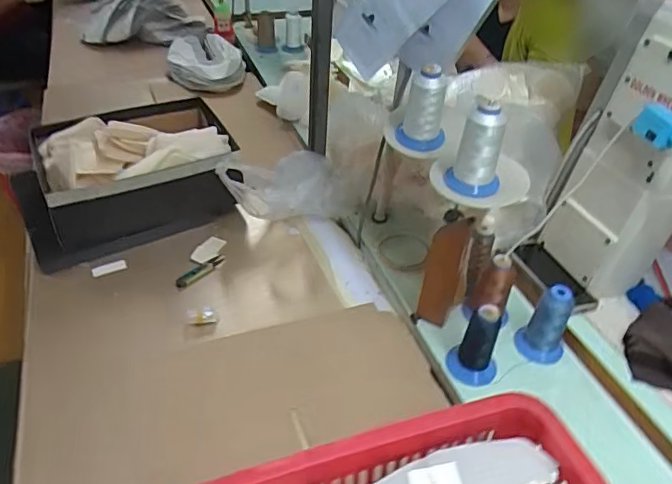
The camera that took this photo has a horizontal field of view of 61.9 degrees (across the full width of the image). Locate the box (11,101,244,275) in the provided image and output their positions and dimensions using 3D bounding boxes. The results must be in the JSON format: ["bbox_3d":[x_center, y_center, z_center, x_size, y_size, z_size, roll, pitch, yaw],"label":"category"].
[{"bbox_3d":[-0.385,-0.130,1.033,0.366,0.157,0.274,-19,44,-25],"label":"box"}]

